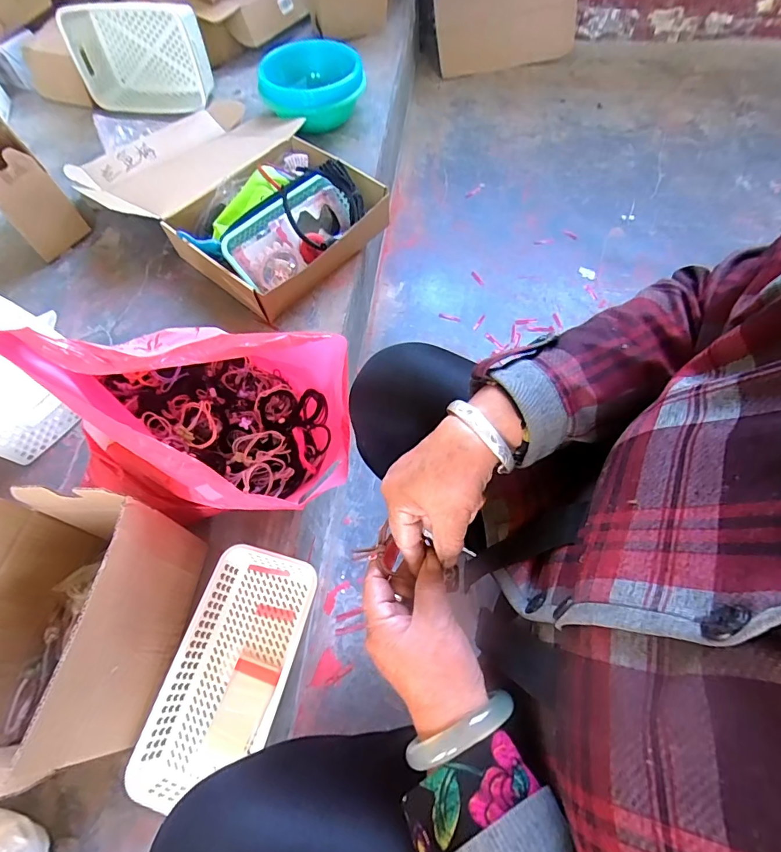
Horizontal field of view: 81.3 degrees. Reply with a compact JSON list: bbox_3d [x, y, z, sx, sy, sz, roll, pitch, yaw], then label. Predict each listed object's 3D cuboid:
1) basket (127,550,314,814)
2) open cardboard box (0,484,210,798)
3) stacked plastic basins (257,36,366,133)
[{"bbox_3d":[-0.187,0.285,0.538,0.128,0.048,0.267,13,63,9],"label":"basket"},{"bbox_3d":[-0.331,0.207,0.463,0.150,0.190,0.235,6,63,6],"label":"open cardboard box"},{"bbox_3d":[-0.178,-0.779,1.060,0.240,0.129,0.191,-13,63,-4],"label":"stacked plastic basins"}]

